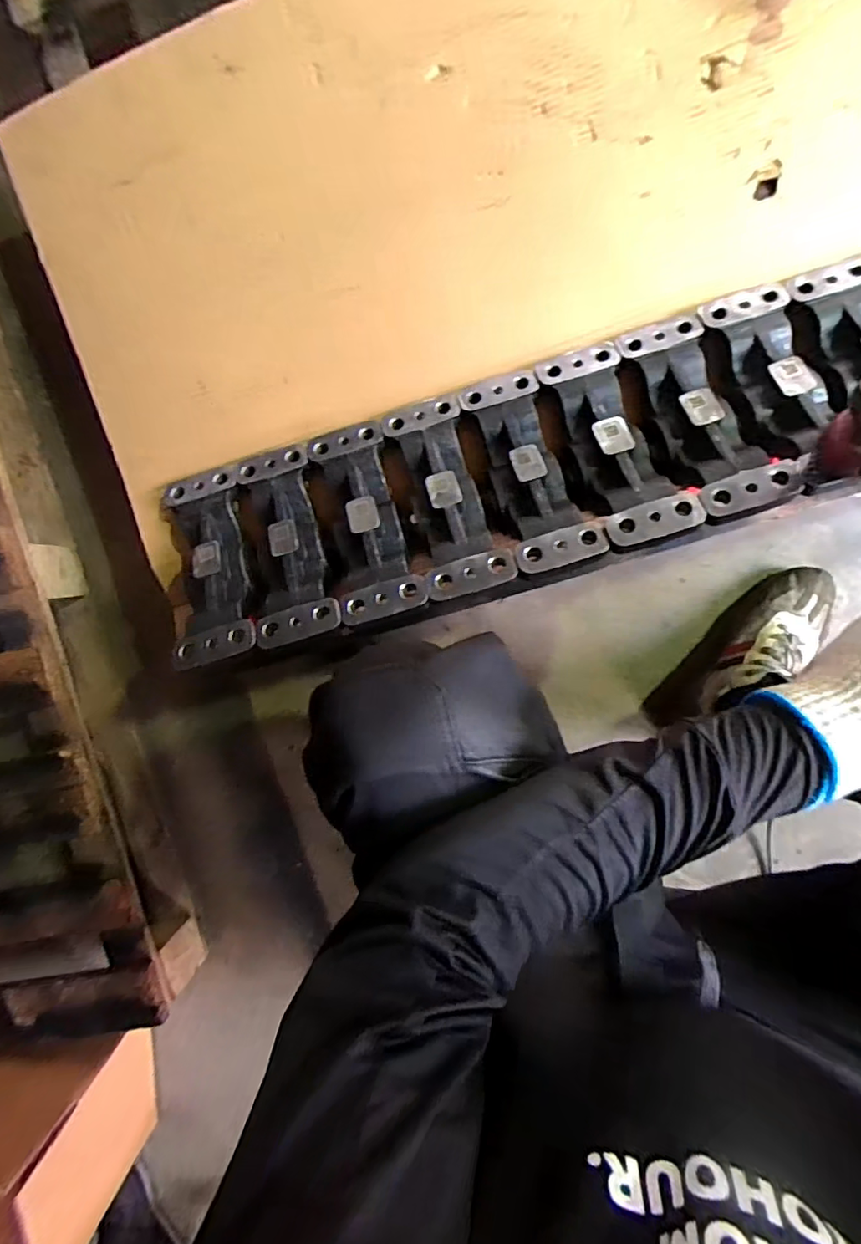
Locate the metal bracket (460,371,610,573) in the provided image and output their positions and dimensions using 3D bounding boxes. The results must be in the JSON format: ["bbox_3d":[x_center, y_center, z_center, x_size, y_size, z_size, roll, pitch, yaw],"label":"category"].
[{"bbox_3d":[0.099,-0.151,0.553,0.077,0.035,0.227,-18,67,7],"label":"metal bracket"}]

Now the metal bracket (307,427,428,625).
[{"bbox_3d":[-0.066,-0.102,0.580,0.089,0.046,0.229,-17,67,7],"label":"metal bracket"}]

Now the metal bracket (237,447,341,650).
[{"bbox_3d":[-0.148,-0.083,0.580,0.086,0.034,0.222,-15,69,7],"label":"metal bracket"}]

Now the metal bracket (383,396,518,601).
[{"bbox_3d":[0.017,-0.129,0.563,0.079,0.038,0.228,-17,68,7],"label":"metal bracket"}]

